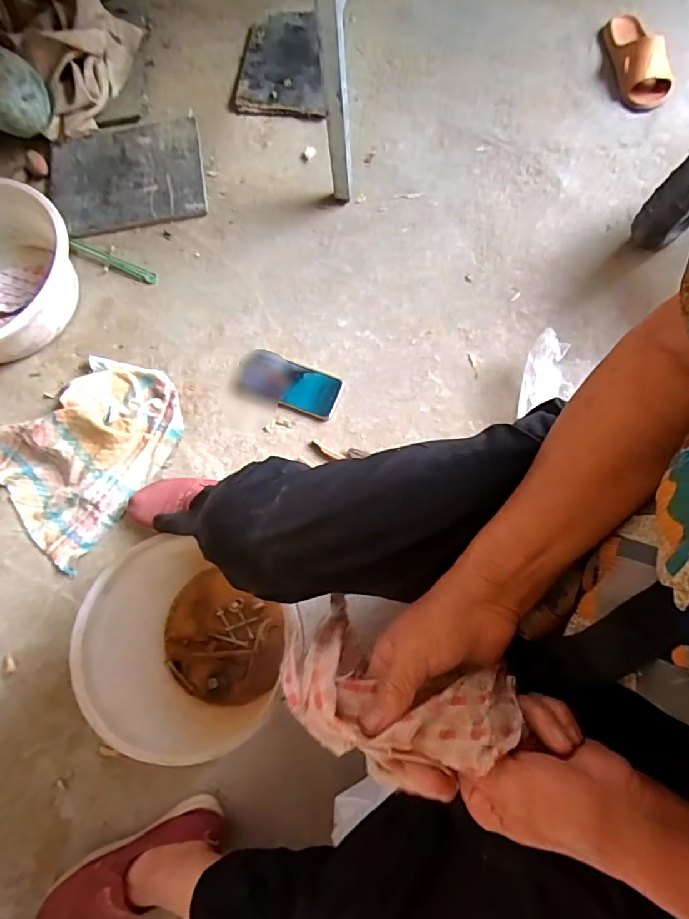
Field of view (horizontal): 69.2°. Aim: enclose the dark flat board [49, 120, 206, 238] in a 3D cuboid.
[{"bbox_3d":[-0.408,-0.538,0.941,0.274,0.011,0.239,-11,74,-4],"label":"dark flat board"}]

